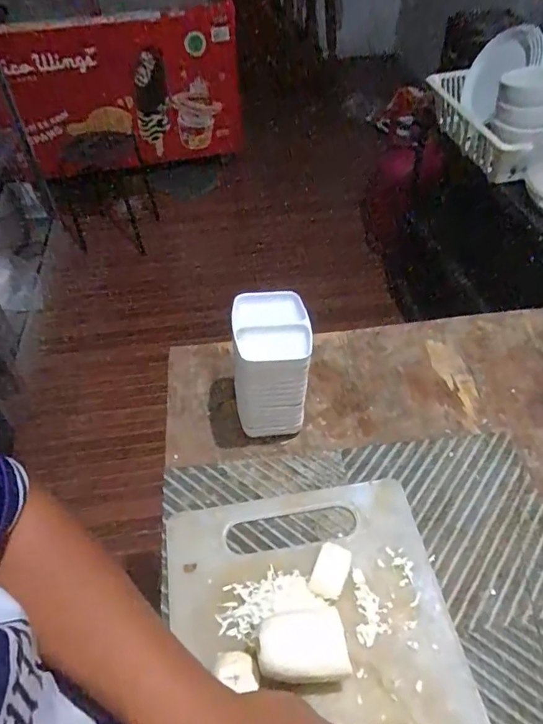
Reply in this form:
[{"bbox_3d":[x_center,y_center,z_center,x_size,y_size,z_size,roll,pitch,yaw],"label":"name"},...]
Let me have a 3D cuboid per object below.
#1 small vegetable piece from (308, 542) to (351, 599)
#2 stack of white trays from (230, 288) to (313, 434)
[{"bbox_3d":[0.056,0.199,0.473,0.031,0.014,0.048,18,51,14],"label":"small vegetable piece"},{"bbox_3d":[-0.002,0.008,0.571,0.079,0.151,0.101,-3,49,-4],"label":"stack of white trays"}]

